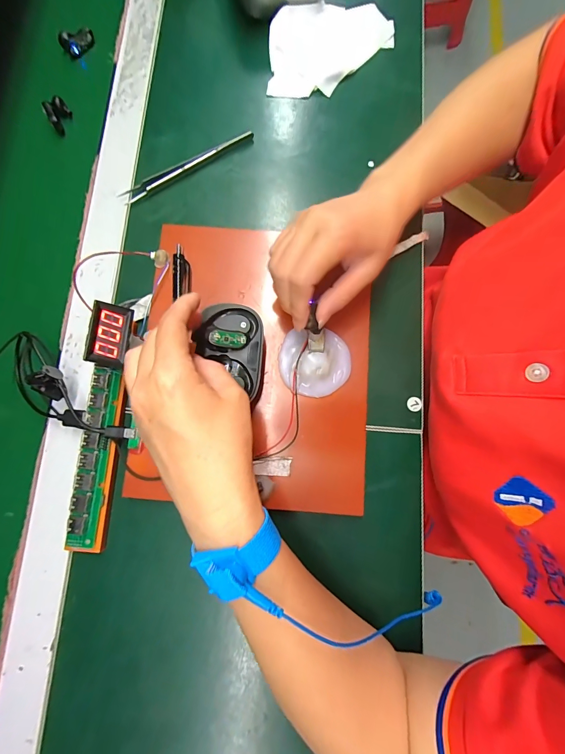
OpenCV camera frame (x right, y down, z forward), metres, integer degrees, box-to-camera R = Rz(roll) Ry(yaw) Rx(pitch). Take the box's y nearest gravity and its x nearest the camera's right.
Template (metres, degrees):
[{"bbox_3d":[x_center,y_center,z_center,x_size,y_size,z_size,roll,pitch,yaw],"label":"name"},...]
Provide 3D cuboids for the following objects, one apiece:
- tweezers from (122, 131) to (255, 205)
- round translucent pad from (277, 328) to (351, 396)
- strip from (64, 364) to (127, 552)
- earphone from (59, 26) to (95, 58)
[{"bbox_3d":[-0.096,-0.213,0.345,0.145,0.011,0.014,-27,81,-5],"label":"tweezers"},{"bbox_3d":[0.028,-0.012,0.298,0.062,0.019,0.056,5,80,0],"label":"round translucent pad"},{"bbox_3d":[-0.156,0.067,0.286,0.029,0.009,0.150,9,80,-26],"label":"strip"},{"bbox_3d":[-0.225,-0.368,0.371,0.035,0.017,0.016,-34,82,-6],"label":"earphone"}]

